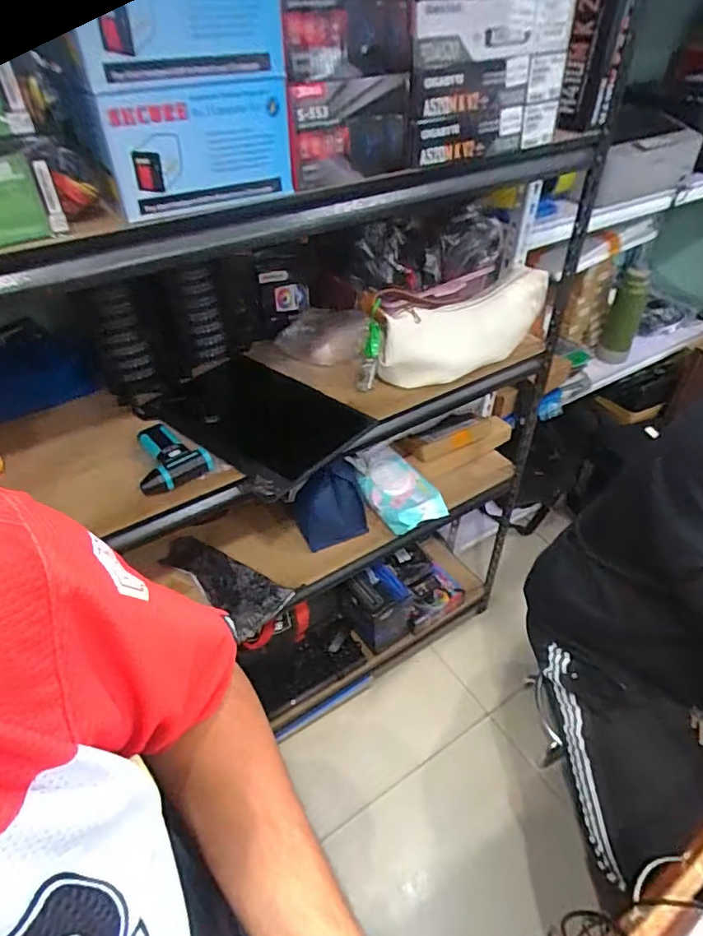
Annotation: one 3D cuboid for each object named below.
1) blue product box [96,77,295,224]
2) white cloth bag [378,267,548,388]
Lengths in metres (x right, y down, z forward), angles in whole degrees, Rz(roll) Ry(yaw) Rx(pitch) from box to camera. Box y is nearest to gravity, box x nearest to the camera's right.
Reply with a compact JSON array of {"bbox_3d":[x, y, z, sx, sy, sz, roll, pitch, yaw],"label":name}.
[{"bbox_3d":[-0.148,-0.330,0.566,0.187,0.112,0.042,-28,48,-27],"label":"blue product box"},{"bbox_3d":[0.222,-0.261,1.035,0.374,0.121,0.109,-31,49,-29],"label":"white cloth bag"}]

